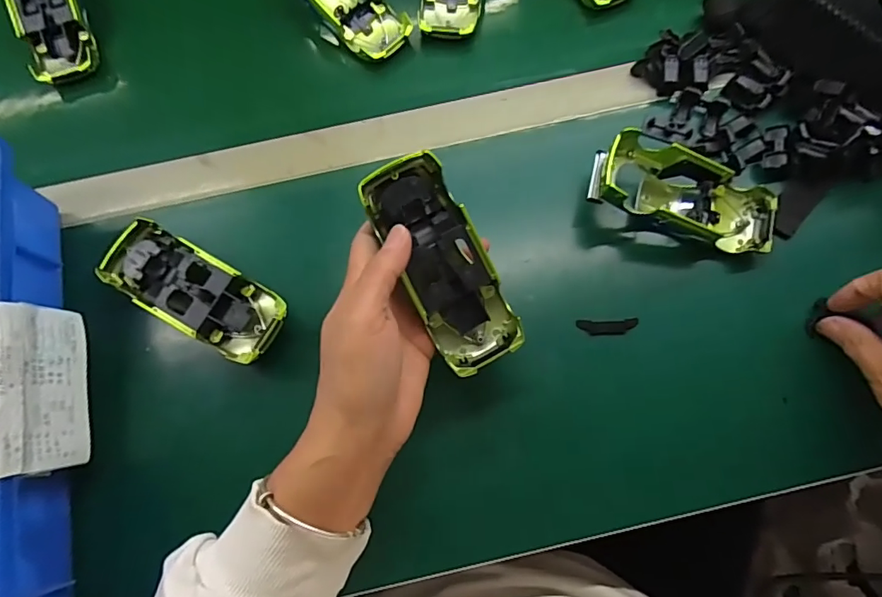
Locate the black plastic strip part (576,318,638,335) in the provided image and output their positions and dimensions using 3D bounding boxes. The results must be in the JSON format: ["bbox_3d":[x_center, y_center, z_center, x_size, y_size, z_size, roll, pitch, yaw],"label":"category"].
[{"bbox_3d":[0.119,0.020,0.349,0.042,0.006,0.011,-2,75,2],"label":"black plastic strip part"}]

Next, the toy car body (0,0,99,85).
[{"bbox_3d":[-0.348,-0.257,0.428,0.056,0.025,0.134,-19,90,-3],"label":"toy car body"}]

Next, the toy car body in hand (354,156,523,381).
[{"bbox_3d":[0.001,-0.021,0.299,0.052,0.023,0.131,-27,96,-5],"label":"toy car body in hand"}]

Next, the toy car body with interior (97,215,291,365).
[{"bbox_3d":[-0.171,-0.003,0.346,0.132,0.037,0.052,29,78,10],"label":"toy car body with interior"}]

